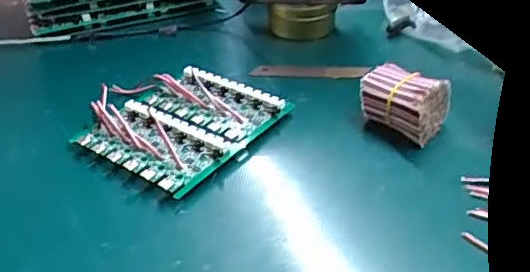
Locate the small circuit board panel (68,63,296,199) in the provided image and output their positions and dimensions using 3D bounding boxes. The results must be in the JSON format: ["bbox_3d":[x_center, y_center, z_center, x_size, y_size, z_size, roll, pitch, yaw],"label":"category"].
[{"bbox_3d":[-0.065,-0.012,0.394,0.118,0.024,0.110,21,43,32],"label":"small circuit board panel"}]

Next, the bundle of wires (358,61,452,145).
[{"bbox_3d":[0.094,-0.024,0.377,0.050,0.032,0.039,24,44,34],"label":"bundle of wires"}]

